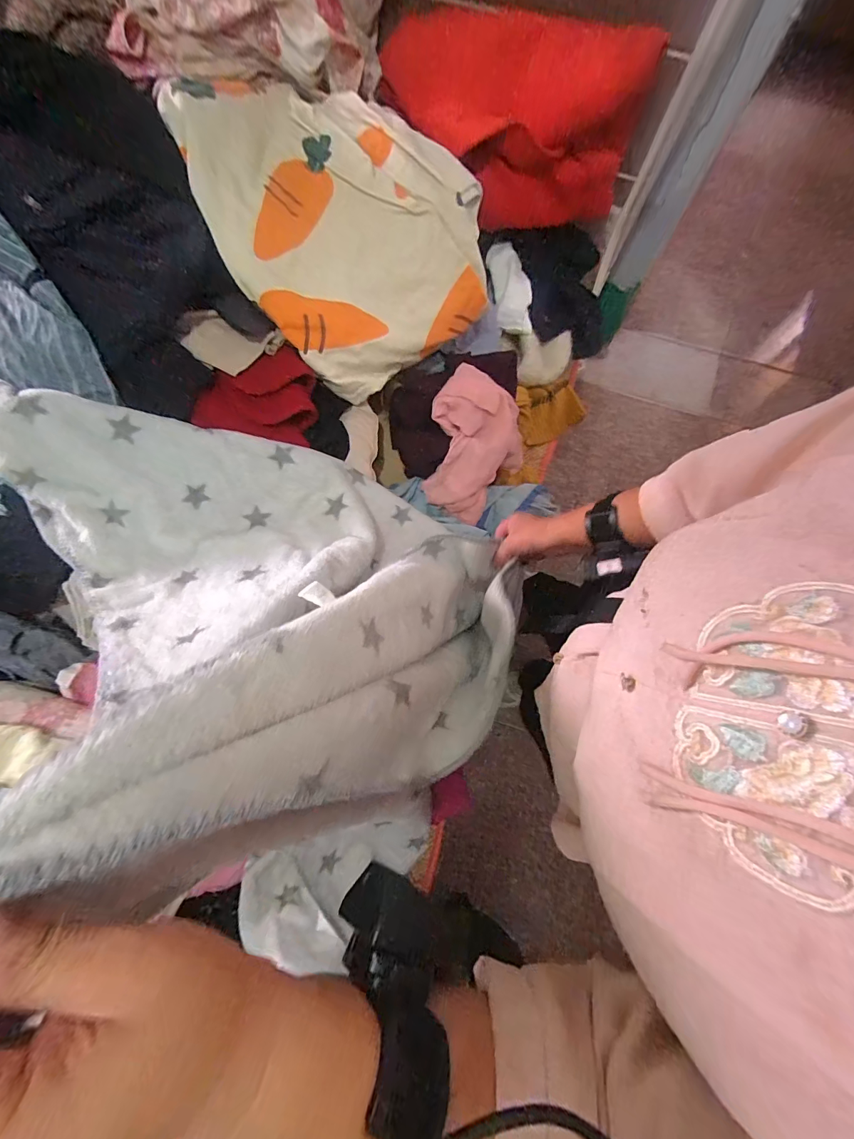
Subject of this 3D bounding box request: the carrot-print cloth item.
[{"bbox_3d":[-0.155,-0.589,0.680,0.400,0.087,0.535,-44,99,-6],"label":"carrot-print cloth item"}]

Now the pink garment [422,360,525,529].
[{"bbox_3d":[0.088,-0.228,0.779,0.170,0.141,0.242,21,81,5],"label":"pink garment"}]

